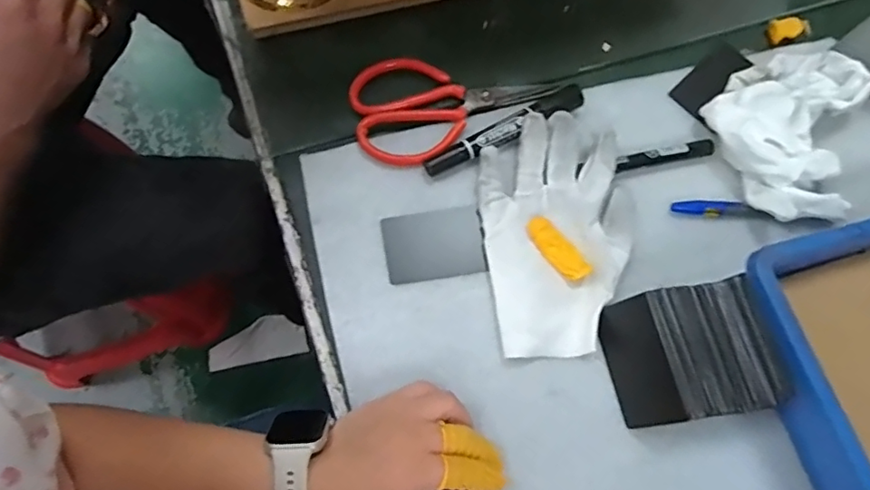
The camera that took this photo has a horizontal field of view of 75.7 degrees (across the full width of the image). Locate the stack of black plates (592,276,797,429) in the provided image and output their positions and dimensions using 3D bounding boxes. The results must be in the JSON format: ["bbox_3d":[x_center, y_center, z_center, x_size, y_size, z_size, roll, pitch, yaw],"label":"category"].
[{"bbox_3d":[0.174,0.075,0.388,0.096,0.047,0.087,-11,72,-6],"label":"stack of black plates"}]

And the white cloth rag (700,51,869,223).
[{"bbox_3d":[0.285,-0.099,0.460,0.120,0.037,0.172,18,76,6],"label":"white cloth rag"}]

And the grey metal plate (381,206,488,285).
[{"bbox_3d":[-0.001,0.000,0.434,0.075,0.007,0.053,-9,75,-1],"label":"grey metal plate"}]

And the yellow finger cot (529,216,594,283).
[{"bbox_3d":[0.093,0.003,0.424,0.020,0.012,0.057,-39,78,-9],"label":"yellow finger cot"}]

